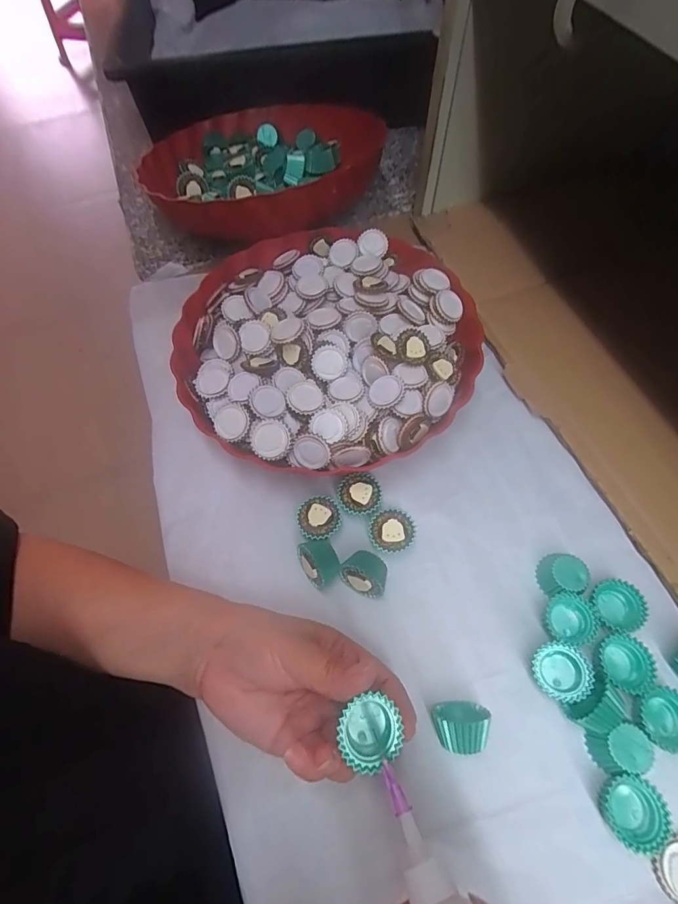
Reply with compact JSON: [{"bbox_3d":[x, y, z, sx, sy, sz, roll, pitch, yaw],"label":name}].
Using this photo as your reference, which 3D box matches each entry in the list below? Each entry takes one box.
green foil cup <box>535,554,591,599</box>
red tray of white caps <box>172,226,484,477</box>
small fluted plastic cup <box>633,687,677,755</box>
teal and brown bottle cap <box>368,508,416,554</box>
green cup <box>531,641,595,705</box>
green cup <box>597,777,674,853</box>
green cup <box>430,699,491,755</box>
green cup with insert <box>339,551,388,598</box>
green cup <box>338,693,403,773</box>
[{"bbox_3d":[0.152,0.084,0.296,0.028,0.020,0.028,-1,65,2],"label":"green foil cup"},{"bbox_3d":[-0.010,-0.090,0.361,0.234,0.049,0.231,8,66,6],"label":"red tray of white caps"},{"bbox_3d":[0.192,0.157,0.255,0.030,0.015,0.031,-1,65,2],"label":"small fluted plastic cup"},{"bbox_3d":[0.038,0.058,0.312,0.032,0.016,0.030,-2,65,1],"label":"teal and brown bottle cap"},{"bbox_3d":[0.136,0.136,0.268,0.032,0.021,0.031,-1,65,2],"label":"green cup"},{"bbox_3d":[0.162,0.196,0.237,0.031,0.018,0.032,-1,65,2],"label":"green cup"},{"bbox_3d":[0.071,0.161,0.254,0.030,0.029,0.024,2,65,3],"label":"green cup"},{"bbox_3d":[0.018,0.083,0.298,0.032,0.021,0.027,21,68,11],"label":"green cup with insert"},{"bbox_3d":[0.015,0.137,0.212,0.029,0.017,0.029,-1,65,2],"label":"green cup"}]

